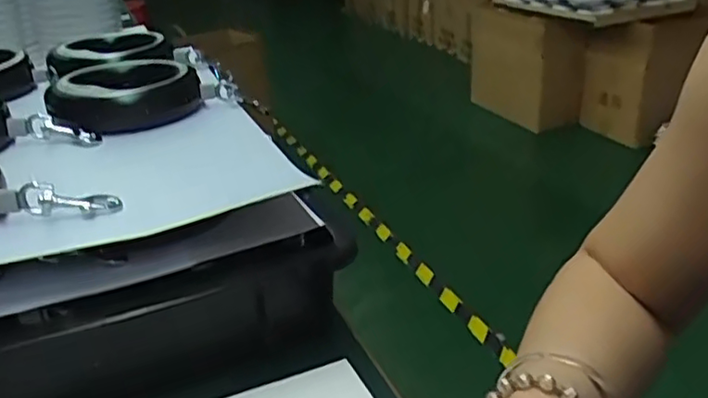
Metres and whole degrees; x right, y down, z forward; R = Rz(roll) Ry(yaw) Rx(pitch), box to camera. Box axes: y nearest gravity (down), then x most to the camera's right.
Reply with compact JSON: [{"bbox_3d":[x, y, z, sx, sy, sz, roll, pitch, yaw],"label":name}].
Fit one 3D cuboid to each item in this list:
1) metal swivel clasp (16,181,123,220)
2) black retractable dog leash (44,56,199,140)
[{"bbox_3d":[-0.176,0.003,0.391,0.058,0.021,0.015,7,19,-26],"label":"metal swivel clasp"},{"bbox_3d":[-0.209,-0.095,0.569,0.121,0.036,0.125,-17,29,-27],"label":"black retractable dog leash"}]

